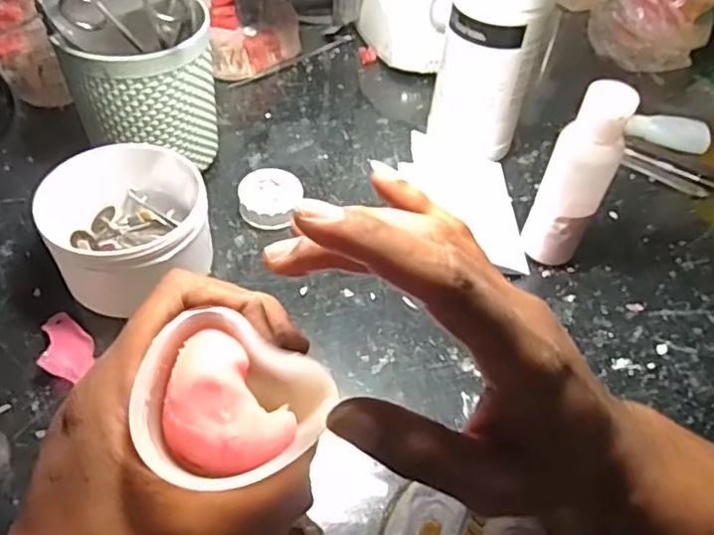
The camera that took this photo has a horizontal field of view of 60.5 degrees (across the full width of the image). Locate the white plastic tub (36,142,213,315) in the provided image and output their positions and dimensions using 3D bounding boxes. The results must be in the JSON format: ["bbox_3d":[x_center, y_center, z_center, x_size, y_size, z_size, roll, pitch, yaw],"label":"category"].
[{"bbox_3d":[-0.134,-0.023,0.370,0.085,0.065,0.088,3,50,-3],"label":"white plastic tub"}]

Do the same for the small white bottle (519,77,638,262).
[{"bbox_3d":[0.134,-0.052,0.380,0.038,0.126,0.028,23,52,13],"label":"small white bottle"}]

